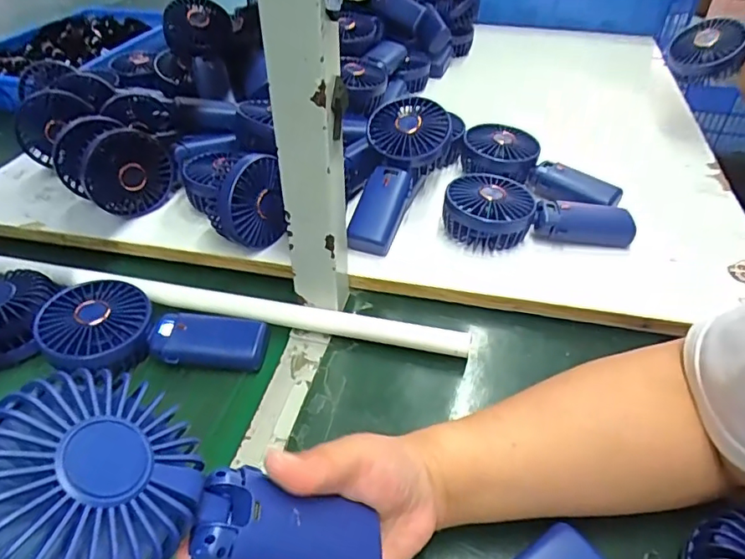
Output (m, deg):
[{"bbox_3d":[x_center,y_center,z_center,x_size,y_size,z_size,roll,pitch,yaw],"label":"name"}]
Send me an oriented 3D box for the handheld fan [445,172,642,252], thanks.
[{"bbox_3d":[0.164,-0.066,0.549,0.184,0.056,0.085,-3,41,-2],"label":"handheld fan"}]

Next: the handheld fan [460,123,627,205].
[{"bbox_3d":[0.192,-0.129,0.616,0.185,0.039,0.088,21,46,24],"label":"handheld fan"}]

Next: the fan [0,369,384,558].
[{"bbox_3d":[-0.072,0.100,0.226,0.180,0.034,0.077,30,33,-31],"label":"fan"}]

